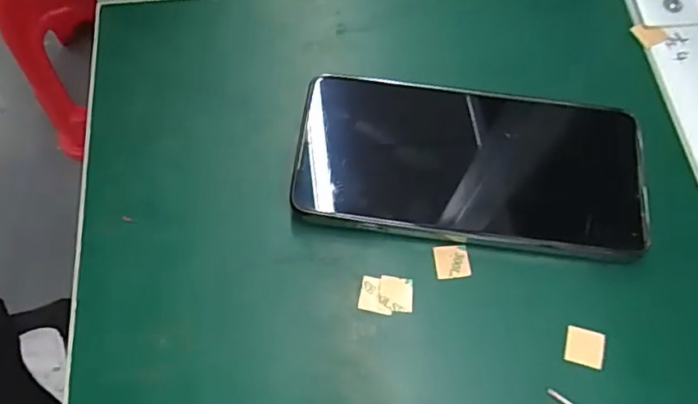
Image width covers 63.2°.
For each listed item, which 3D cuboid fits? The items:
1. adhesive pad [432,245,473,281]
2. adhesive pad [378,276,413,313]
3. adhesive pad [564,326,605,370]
[{"bbox_3d":[0.047,0.027,0.258,0.015,0.004,0.015,-8,67,-2],"label":"adhesive pad"},{"bbox_3d":[0.021,0.041,0.252,0.015,0.004,0.015,3,67,3],"label":"adhesive pad"},{"bbox_3d":[0.102,0.062,0.244,0.016,0.004,0.015,13,68,7],"label":"adhesive pad"}]

